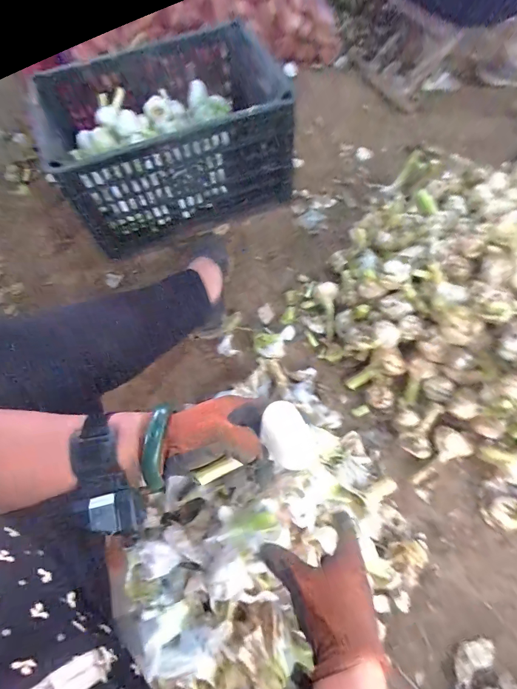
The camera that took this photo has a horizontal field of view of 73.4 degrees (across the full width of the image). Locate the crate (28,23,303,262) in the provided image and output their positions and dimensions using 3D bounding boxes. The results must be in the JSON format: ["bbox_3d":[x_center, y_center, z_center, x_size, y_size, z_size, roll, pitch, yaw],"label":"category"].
[{"bbox_3d":[-0.182,-0.429,0.730,0.463,0.271,0.330,-22,67,-9],"label":"crate"}]

